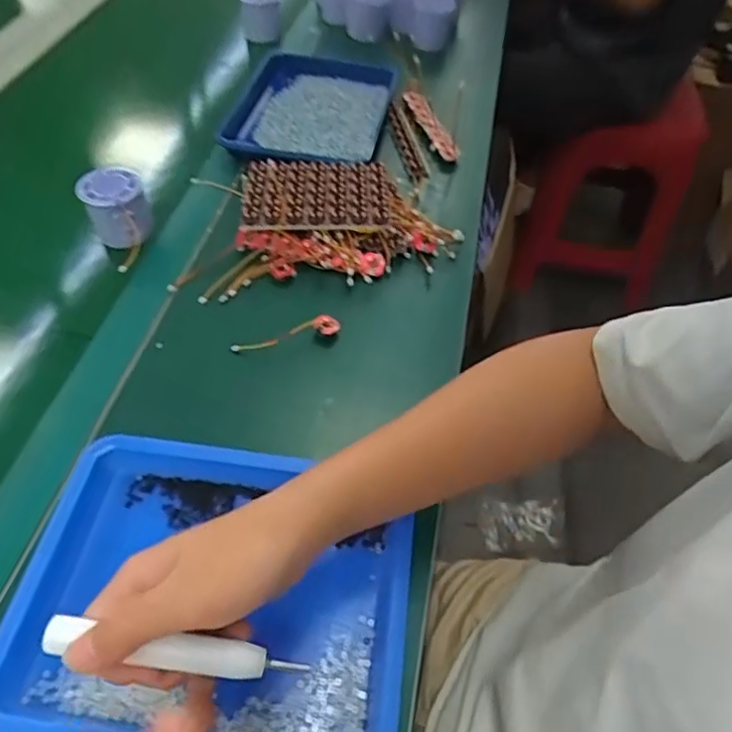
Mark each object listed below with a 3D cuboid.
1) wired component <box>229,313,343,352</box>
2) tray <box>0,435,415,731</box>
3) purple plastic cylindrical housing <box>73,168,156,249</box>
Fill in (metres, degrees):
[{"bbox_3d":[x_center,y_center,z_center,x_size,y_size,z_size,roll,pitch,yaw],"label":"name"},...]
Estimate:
[{"bbox_3d":[-0.064,-0.025,0.476,0.087,0.010,0.015,-13,54,-11],"label":"wired component"},{"bbox_3d":[-0.086,0.133,0.350,0.220,0.033,0.169,6,53,3],"label":"tray"},{"bbox_3d":[-0.228,-0.144,0.549,0.052,0.052,0.065,-25,57,-19],"label":"purple plastic cylindrical housing"}]

